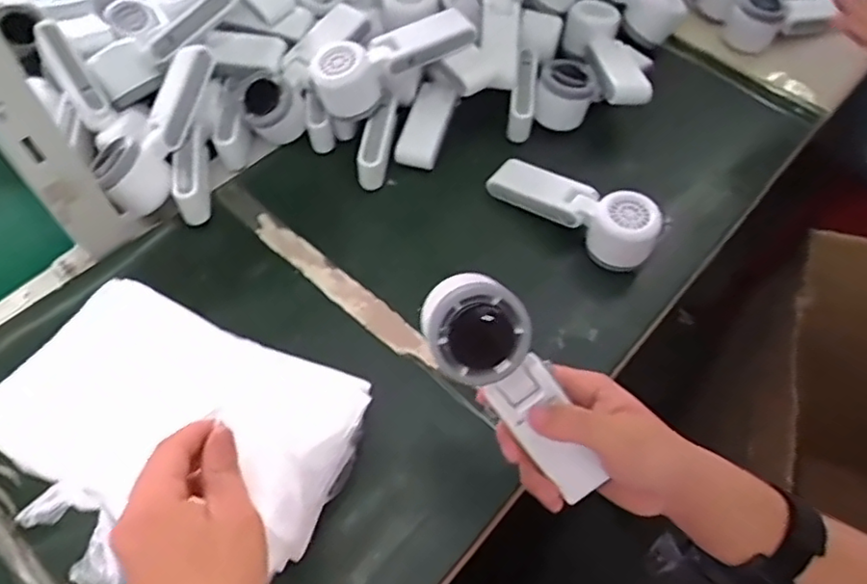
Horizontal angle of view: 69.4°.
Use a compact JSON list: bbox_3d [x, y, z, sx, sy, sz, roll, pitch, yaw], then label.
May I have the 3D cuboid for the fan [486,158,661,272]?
[{"bbox_3d":[0.134,-0.084,0.600,0.165,0.059,0.050,37,64,19],"label":"fan"}]

